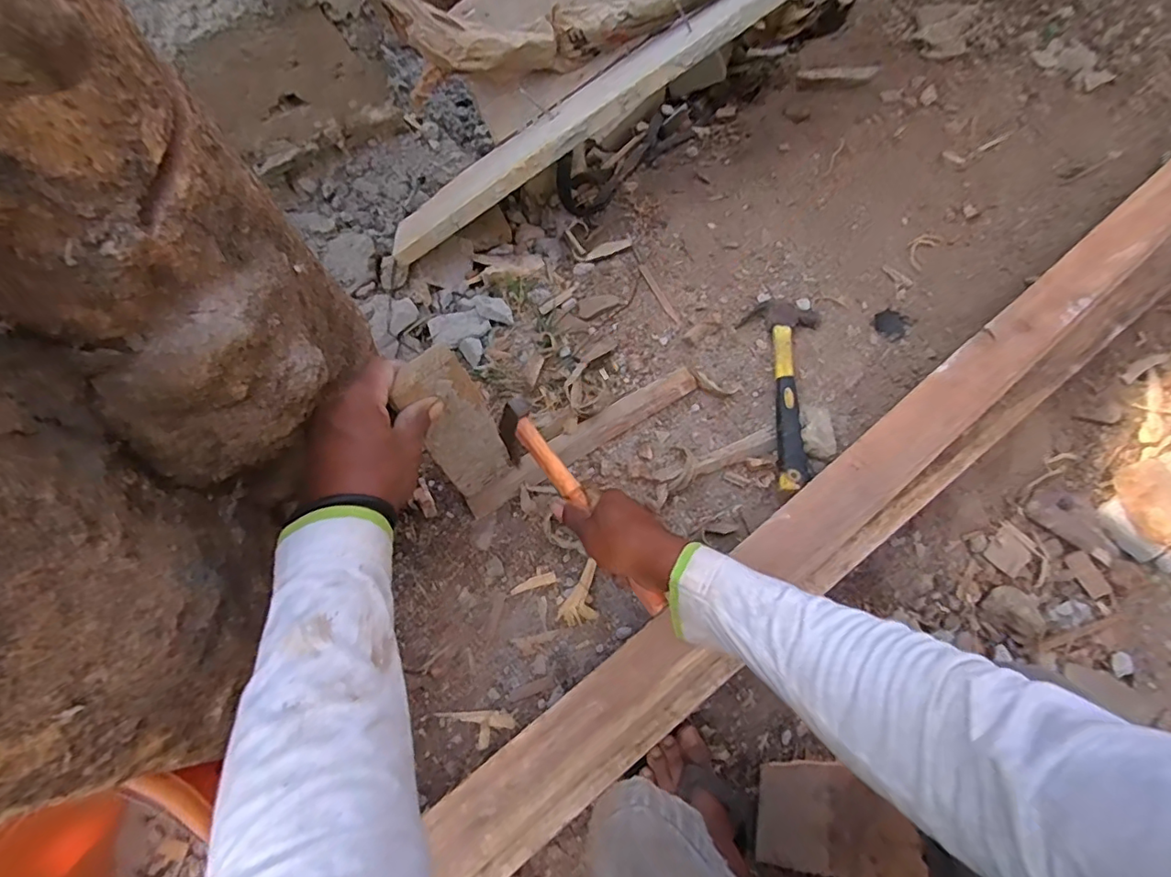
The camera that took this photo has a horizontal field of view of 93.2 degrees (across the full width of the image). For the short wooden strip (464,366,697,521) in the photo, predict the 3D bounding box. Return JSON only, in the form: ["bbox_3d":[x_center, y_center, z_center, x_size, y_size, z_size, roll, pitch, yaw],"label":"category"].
[{"bbox_3d":[0.000,0.000,0.653,0.303,0.030,0.032,-31,74,-10],"label":"short wooden strip"}]

